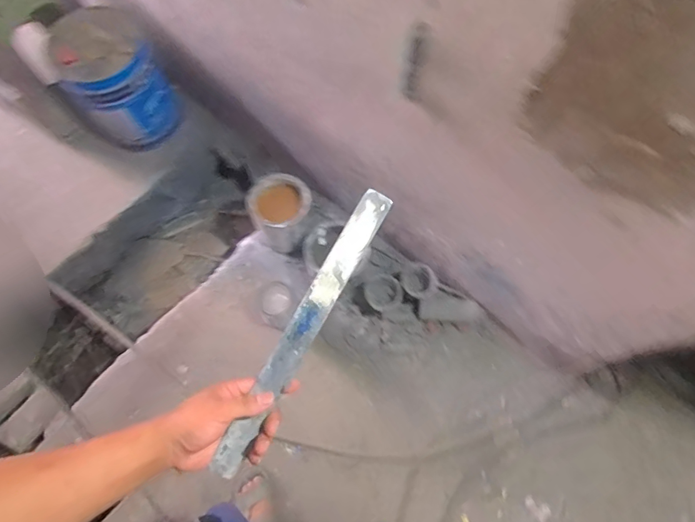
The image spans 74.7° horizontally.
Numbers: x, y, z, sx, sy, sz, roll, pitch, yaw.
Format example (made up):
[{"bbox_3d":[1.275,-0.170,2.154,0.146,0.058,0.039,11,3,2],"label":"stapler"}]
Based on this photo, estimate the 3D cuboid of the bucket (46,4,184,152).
[{"bbox_3d":[-0.696,-0.517,1.348,0.273,0.358,0.260,0,70,-1],"label":"bucket"}]

